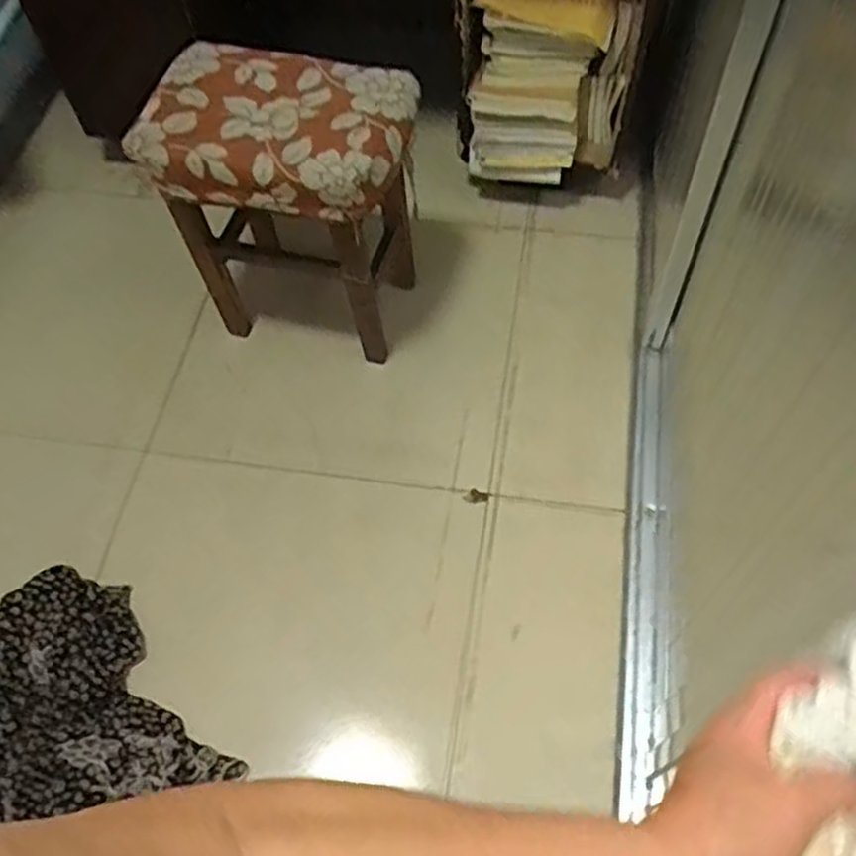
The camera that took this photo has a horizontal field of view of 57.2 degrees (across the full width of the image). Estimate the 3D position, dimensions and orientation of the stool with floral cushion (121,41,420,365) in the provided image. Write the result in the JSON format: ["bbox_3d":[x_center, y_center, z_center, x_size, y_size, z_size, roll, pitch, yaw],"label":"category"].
[{"bbox_3d":[-0.202,-0.335,1.269,0.375,0.434,0.260,14,61,11],"label":"stool with floral cushion"}]

